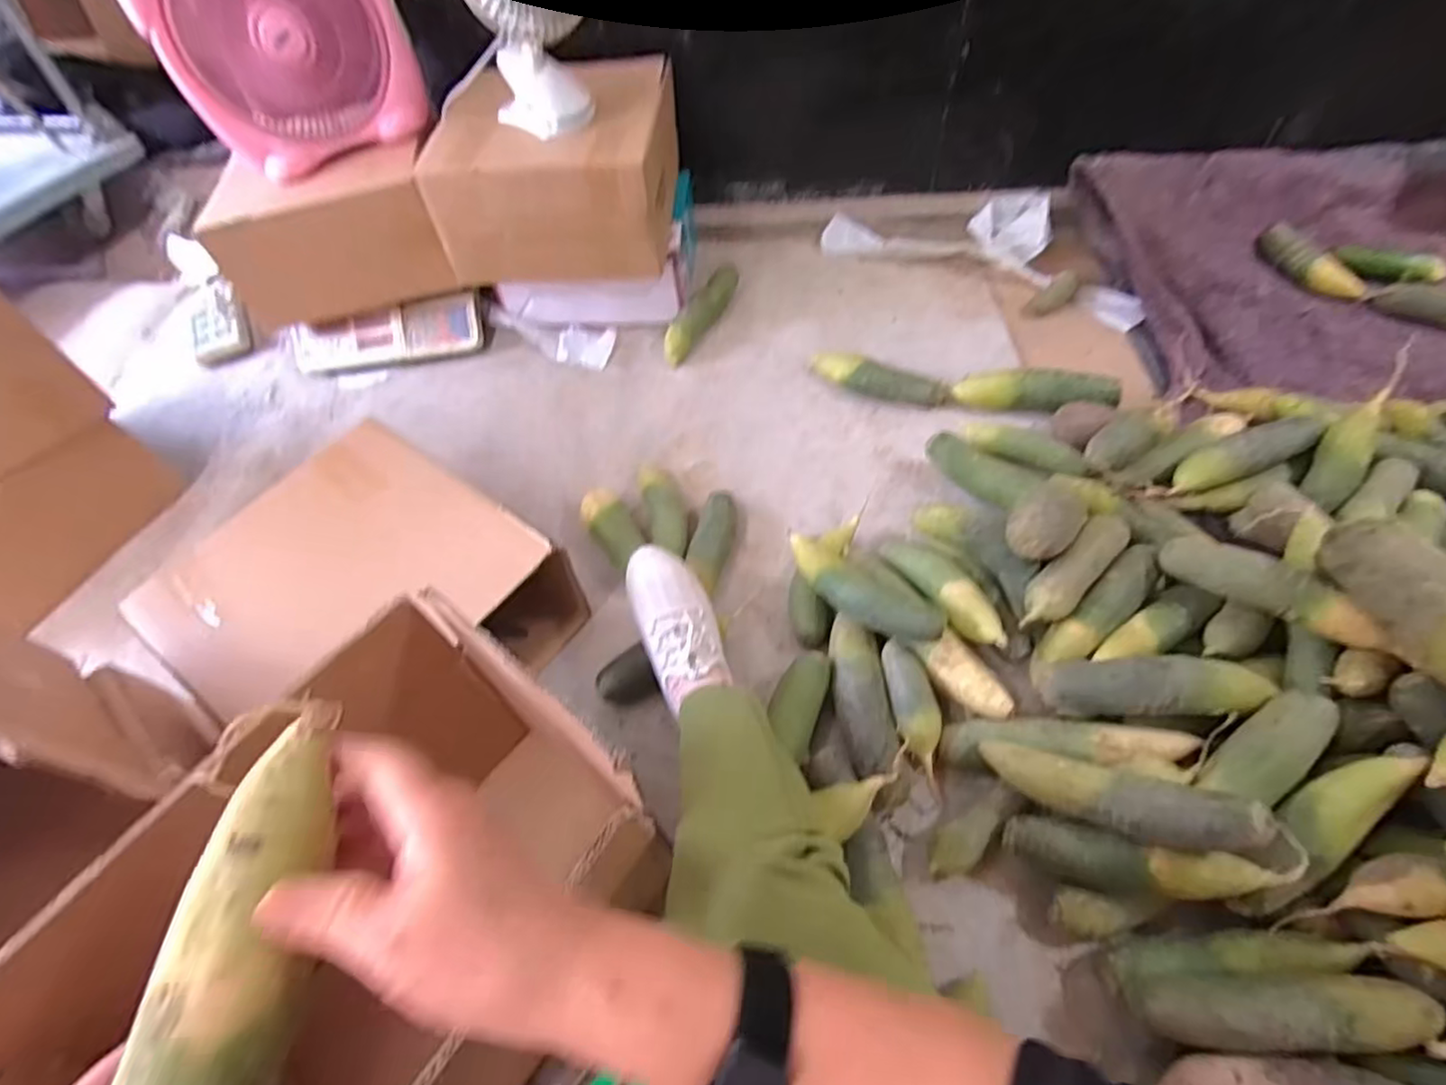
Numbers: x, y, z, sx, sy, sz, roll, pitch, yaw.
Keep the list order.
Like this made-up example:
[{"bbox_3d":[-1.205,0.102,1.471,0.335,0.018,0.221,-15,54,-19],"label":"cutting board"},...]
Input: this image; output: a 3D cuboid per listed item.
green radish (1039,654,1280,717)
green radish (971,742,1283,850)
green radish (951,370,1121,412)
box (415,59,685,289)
[{"bbox_3d":[0.456,0.152,0.697,0.215,0.048,0.059,-5,55,20],"label":"green radish"},{"bbox_3d":[0.367,0.243,0.623,0.237,0.047,0.052,4,51,44],"label":"green radish"},{"bbox_3d":[0.484,-0.232,1.022,0.232,0.053,0.061,2,57,6],"label":"green radish"},{"bbox_3d":[-0.265,-0.622,1.082,0.343,0.206,0.356,1,57,6],"label":"box"}]

